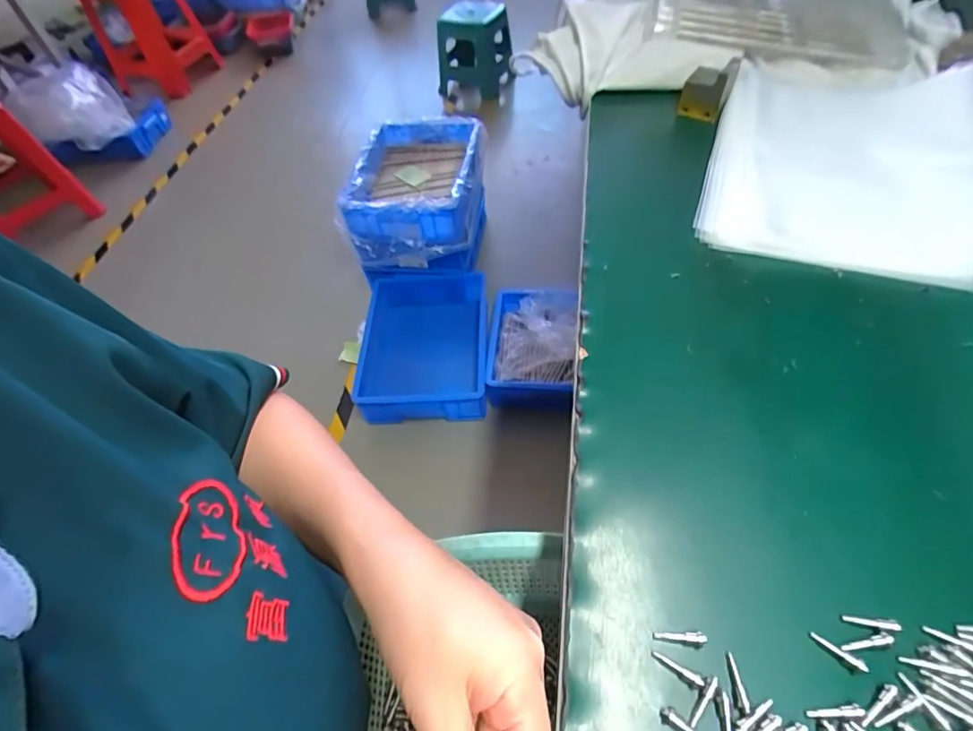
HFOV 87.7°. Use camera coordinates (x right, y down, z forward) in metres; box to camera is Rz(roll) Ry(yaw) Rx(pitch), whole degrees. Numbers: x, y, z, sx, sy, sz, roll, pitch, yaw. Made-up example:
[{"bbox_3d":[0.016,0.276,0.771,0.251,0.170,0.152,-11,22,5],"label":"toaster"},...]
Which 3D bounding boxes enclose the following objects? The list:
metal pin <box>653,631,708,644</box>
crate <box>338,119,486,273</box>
[{"bbox_3d":[0.098,0.138,0.257,0.025,0.004,0.005,-7,51,17],"label":"metal pin"},{"bbox_3d":[-0.178,-0.454,1.380,0.321,0.232,0.367,0,53,8],"label":"crate"}]

